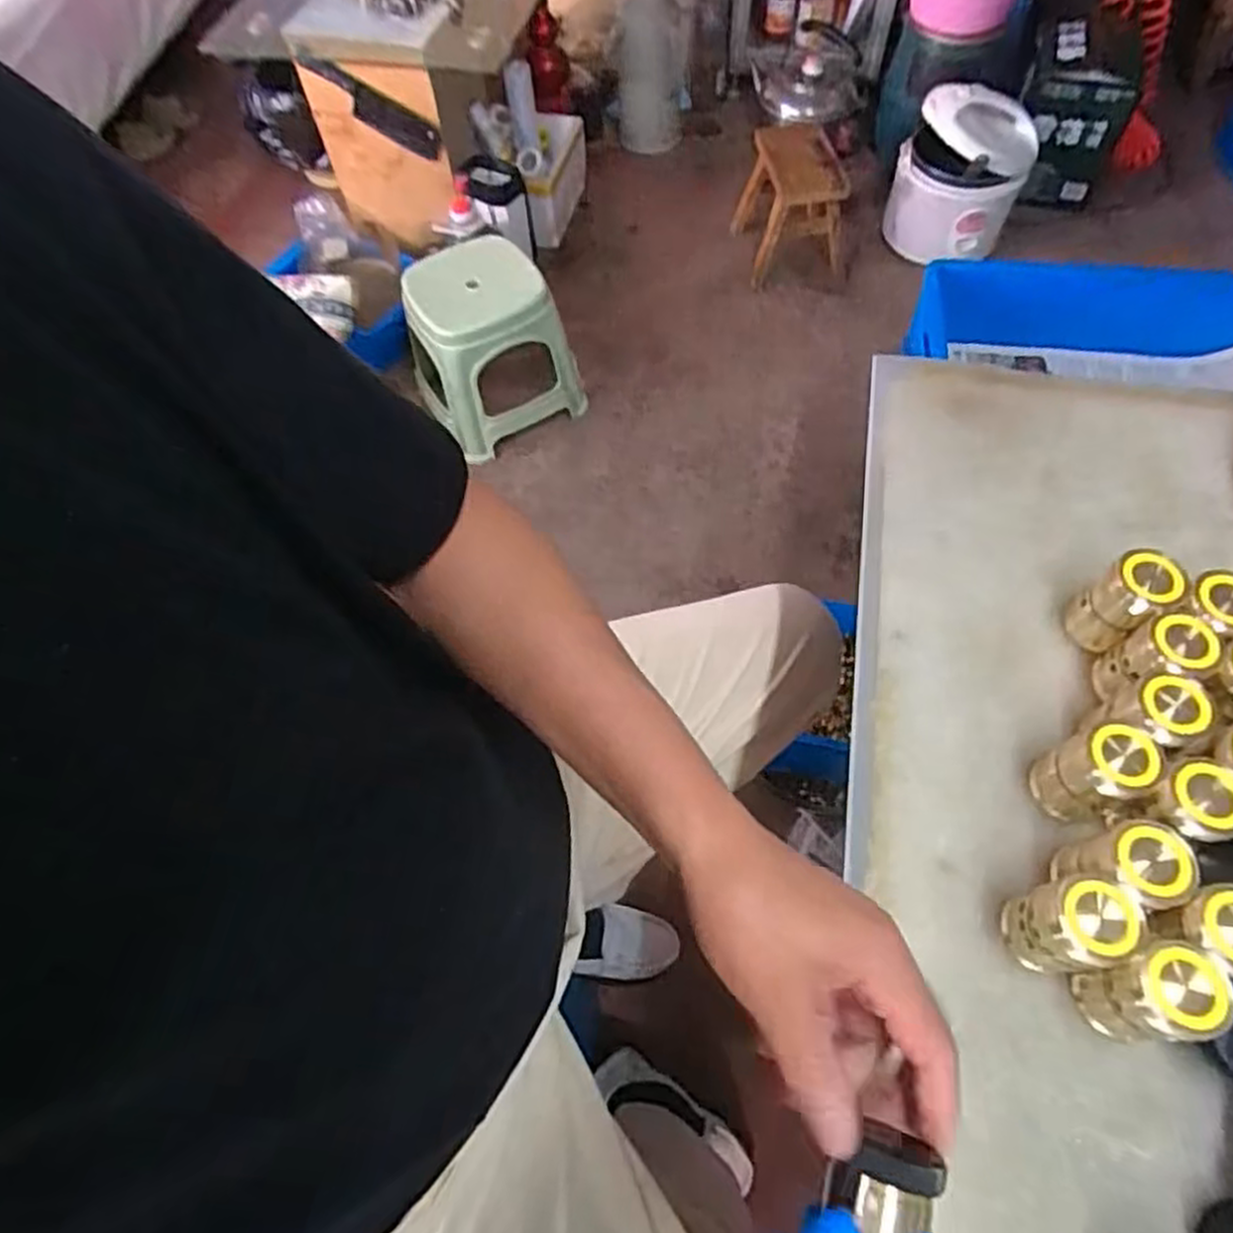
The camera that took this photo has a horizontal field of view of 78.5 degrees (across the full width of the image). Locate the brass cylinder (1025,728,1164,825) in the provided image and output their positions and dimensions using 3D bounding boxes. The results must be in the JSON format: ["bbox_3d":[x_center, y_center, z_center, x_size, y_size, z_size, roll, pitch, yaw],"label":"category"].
[{"bbox_3d":[0.249,0.082,0.396,0.035,0.063,0.035,-2,62,3],"label":"brass cylinder"}]

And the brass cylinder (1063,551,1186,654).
[{"bbox_3d":[0.298,-0.010,0.442,0.034,0.058,0.035,-29,64,-11],"label":"brass cylinder"}]

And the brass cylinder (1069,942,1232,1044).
[{"bbox_3d":[0.244,0.174,0.346,0.038,0.065,0.037,-8,62,0],"label":"brass cylinder"}]

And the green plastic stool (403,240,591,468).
[{"bbox_3d":[-0.242,-0.530,1.516,0.292,0.310,0.219,-20,63,-7],"label":"green plastic stool"}]

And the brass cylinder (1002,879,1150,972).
[{"bbox_3d":[0.215,0.147,0.359,0.039,0.072,0.036,-2,62,3],"label":"brass cylinder"}]

